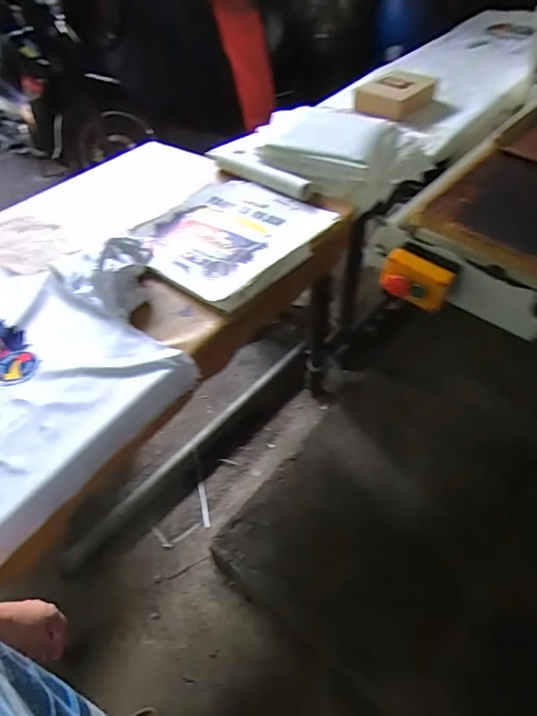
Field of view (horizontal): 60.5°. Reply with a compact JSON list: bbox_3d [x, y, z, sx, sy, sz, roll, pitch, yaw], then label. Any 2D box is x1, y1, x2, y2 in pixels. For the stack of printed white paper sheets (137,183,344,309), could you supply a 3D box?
[{"bbox_3d":[-0.089,-0.298,1.091,0.381,0.024,0.406,32,56,23],"label":"stack of printed white paper sheets"}]

